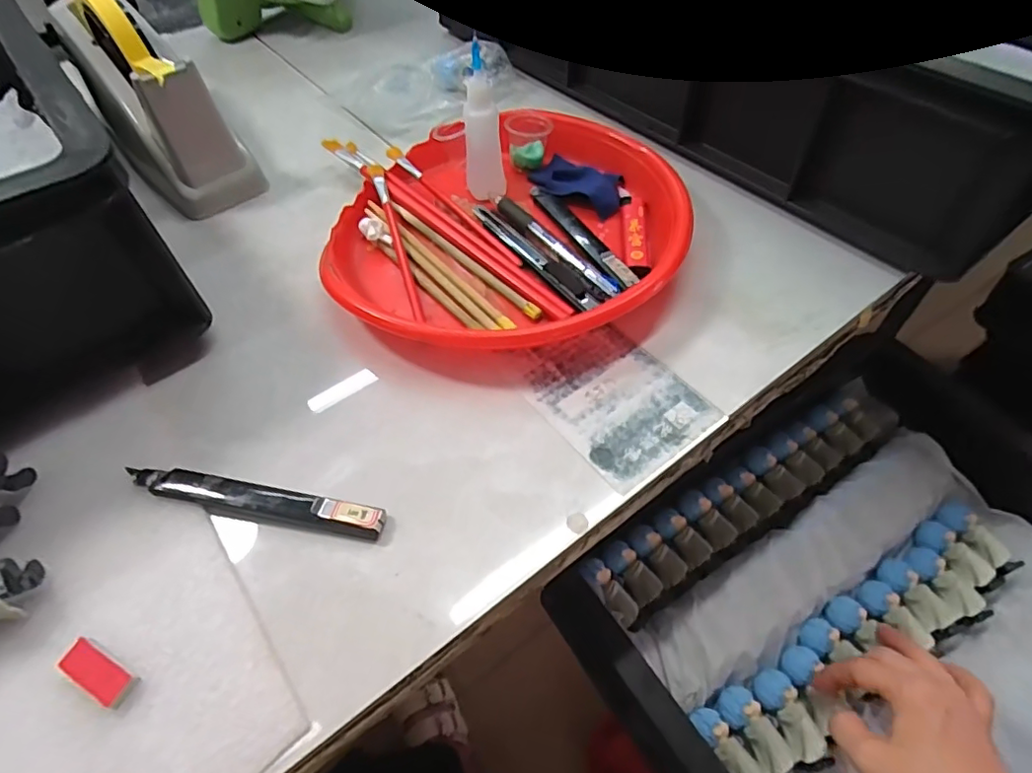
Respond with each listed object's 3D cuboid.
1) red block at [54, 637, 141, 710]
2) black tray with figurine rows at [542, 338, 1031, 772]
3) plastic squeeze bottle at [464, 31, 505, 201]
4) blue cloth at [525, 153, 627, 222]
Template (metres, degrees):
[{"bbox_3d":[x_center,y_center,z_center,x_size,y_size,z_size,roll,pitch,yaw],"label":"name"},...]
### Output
[{"bbox_3d":[-0.177,0.121,0.239,0.038,0.005,0.015,23,57,18],"label":"red block"},{"bbox_3d":[0.352,0.238,0.361,0.451,0.075,0.573,-28,56,-17],"label":"black tray with figurine rows"},{"bbox_3d":[-0.026,-0.186,0.405,0.028,0.095,0.034,-5,53,-2],"label":"plastic squeeze bottle"},{"bbox_3d":[0.049,-0.162,0.440,0.081,0.018,0.050,32,60,23],"label":"blue cloth"}]

